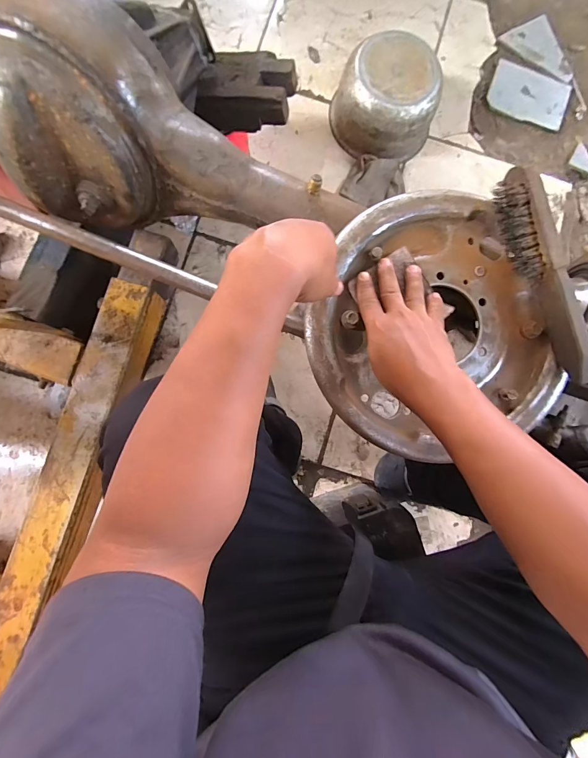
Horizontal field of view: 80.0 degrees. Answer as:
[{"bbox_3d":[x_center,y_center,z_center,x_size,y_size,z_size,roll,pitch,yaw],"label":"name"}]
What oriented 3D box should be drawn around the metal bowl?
[{"bbox_3d":[0.202,-0.603,0.762,0.226,0.121,0.191,23,83,-1],"label":"metal bowl"}]

